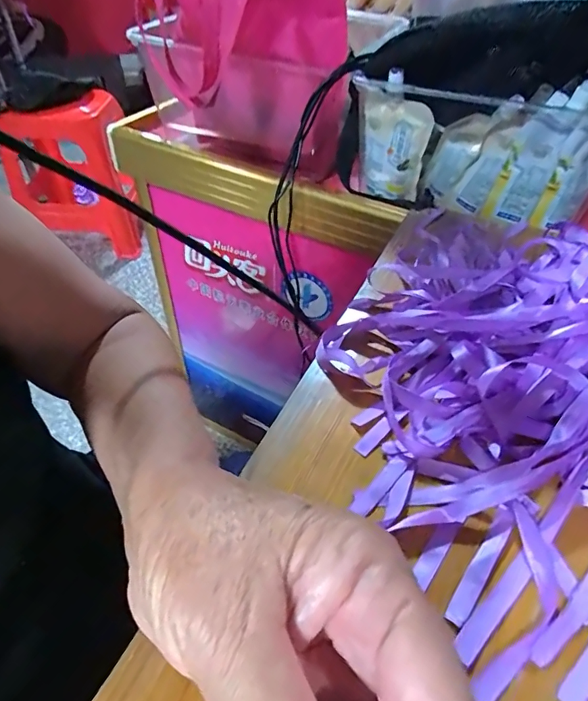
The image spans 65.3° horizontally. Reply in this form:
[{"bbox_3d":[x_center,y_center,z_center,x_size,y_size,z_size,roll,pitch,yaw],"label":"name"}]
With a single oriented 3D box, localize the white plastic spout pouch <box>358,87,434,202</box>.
[{"bbox_3d":[0.106,-0.234,0.529,0.089,0.111,0.017,30,52,23],"label":"white plastic spout pouch"}]

